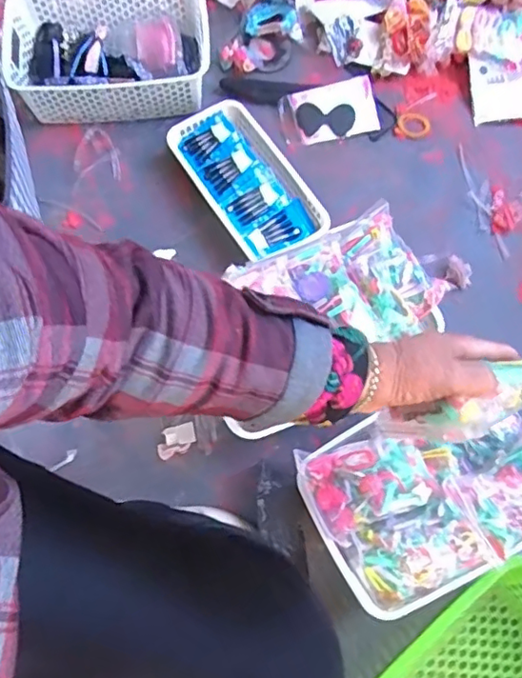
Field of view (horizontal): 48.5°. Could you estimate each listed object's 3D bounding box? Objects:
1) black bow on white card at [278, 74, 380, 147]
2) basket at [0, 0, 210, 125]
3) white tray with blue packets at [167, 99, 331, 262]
[{"bbox_3d":[0.106,-0.358,0.913,0.152,0.017,0.091,-13,73,-5],"label":"black bow on white card"},{"bbox_3d":[-0.229,-0.439,0.892,0.297,0.083,0.214,-4,73,-2],"label":"basket"},{"bbox_3d":[-0.024,-0.233,0.854,0.132,0.047,0.258,-33,76,-10],"label":"white tray with blue packets"}]

